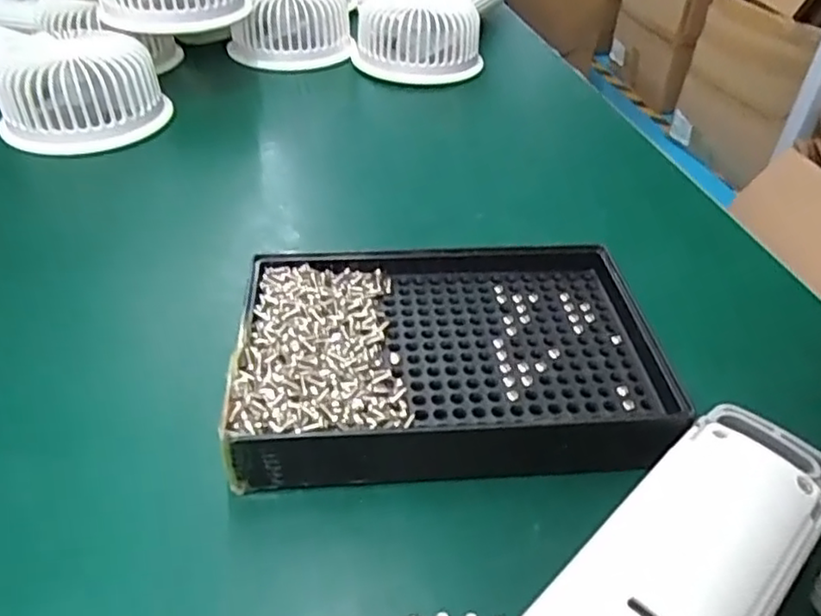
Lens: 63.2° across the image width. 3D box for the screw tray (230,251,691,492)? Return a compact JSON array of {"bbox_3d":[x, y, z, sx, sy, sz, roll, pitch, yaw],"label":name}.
[{"bbox_3d":[0.015,0.018,0.226,0.140,0.021,0.098,-1,40,-4],"label":"screw tray"}]

